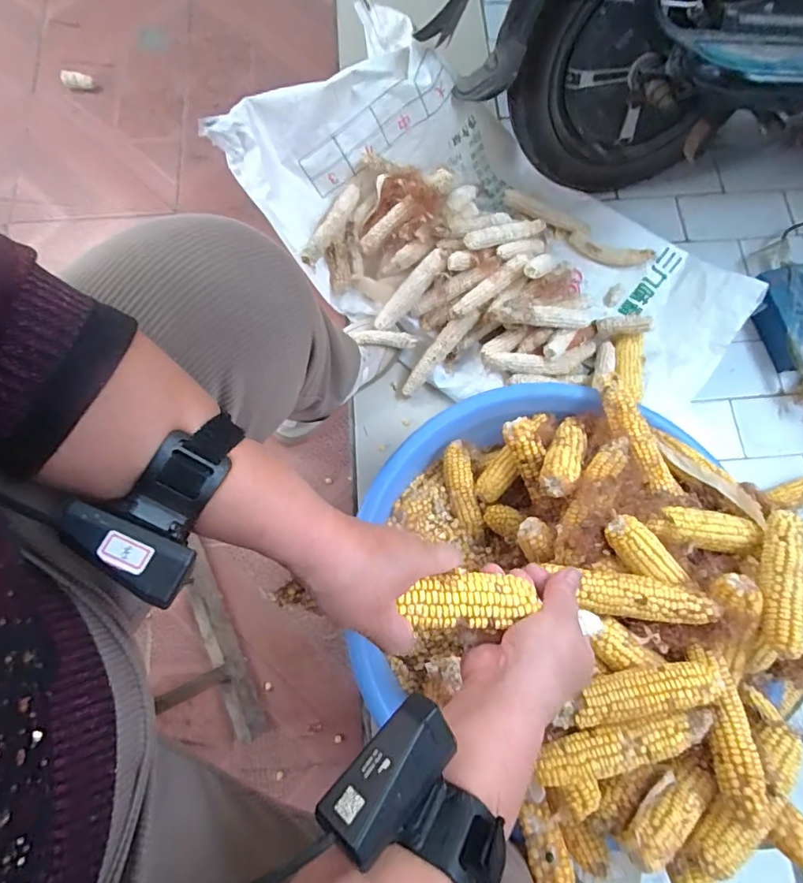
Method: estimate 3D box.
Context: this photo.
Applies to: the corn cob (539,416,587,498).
[{"bbox_3d":[0.189,0.010,0.553,0.035,0.033,0.142,29,39,9],"label":"corn cob"}]

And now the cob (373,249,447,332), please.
[{"bbox_3d":[0.012,-0.228,0.730,0.142,0.021,0.029,-45,76,18],"label":"cob"}]

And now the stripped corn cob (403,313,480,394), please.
[{"bbox_3d":[0.057,-0.141,0.752,0.031,0.029,0.164,47,110,13],"label":"stripped corn cob"}]

